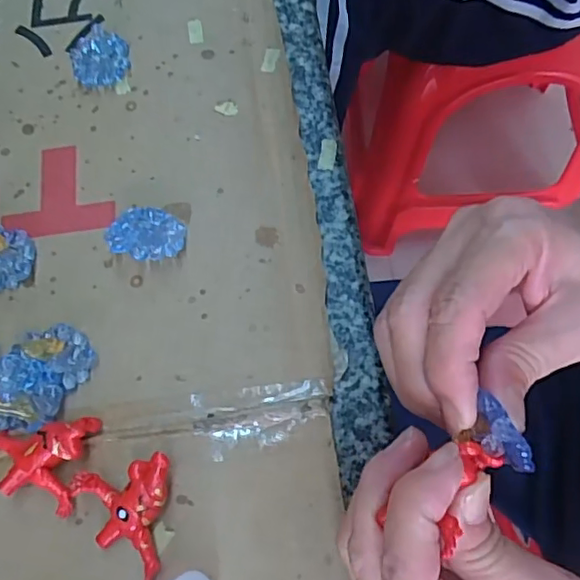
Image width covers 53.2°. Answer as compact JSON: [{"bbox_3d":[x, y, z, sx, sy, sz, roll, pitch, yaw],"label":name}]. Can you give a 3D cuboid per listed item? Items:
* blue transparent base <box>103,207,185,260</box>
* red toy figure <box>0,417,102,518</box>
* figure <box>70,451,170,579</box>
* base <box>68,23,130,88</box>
[{"bbox_3d":[-0.067,-0.027,0.276,0.034,0.012,0.029,12,71,6],"label":"blue transparent base"},{"bbox_3d":[-0.107,0.069,0.241,0.044,0.016,0.037,9,71,5],"label":"red toy figure"},{"bbox_3d":[-0.063,0.093,0.230,0.038,0.016,0.046,-14,71,-3],"label":"figure"},{"bbox_3d":[-0.104,-0.128,0.317,0.031,0.007,0.041,-16,71,-4],"label":"base"}]

